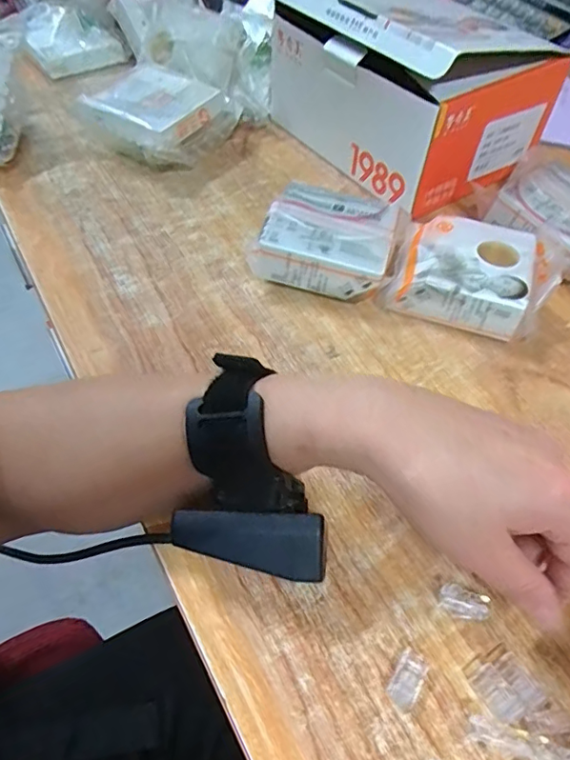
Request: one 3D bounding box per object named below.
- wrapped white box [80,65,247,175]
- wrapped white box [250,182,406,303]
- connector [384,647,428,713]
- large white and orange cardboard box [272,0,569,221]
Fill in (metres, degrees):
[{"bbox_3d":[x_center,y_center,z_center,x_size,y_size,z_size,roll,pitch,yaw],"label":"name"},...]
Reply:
[{"bbox_3d":[-0.112,-0.234,0.477,0.094,0.051,0.102,28,56,17],"label":"wrapped white box"},{"bbox_3d":[0.035,-0.100,0.390,0.090,0.045,0.093,20,54,12],"label":"wrapped white box"},{"bbox_3d":[0.055,0.134,0.238,0.013,0.004,0.023,27,56,17],"label":"connector"},{"bbox_3d":[0.104,-0.276,0.466,0.155,0.135,0.213,-30,60,-23],"label":"large white and orange cardboard box"}]

